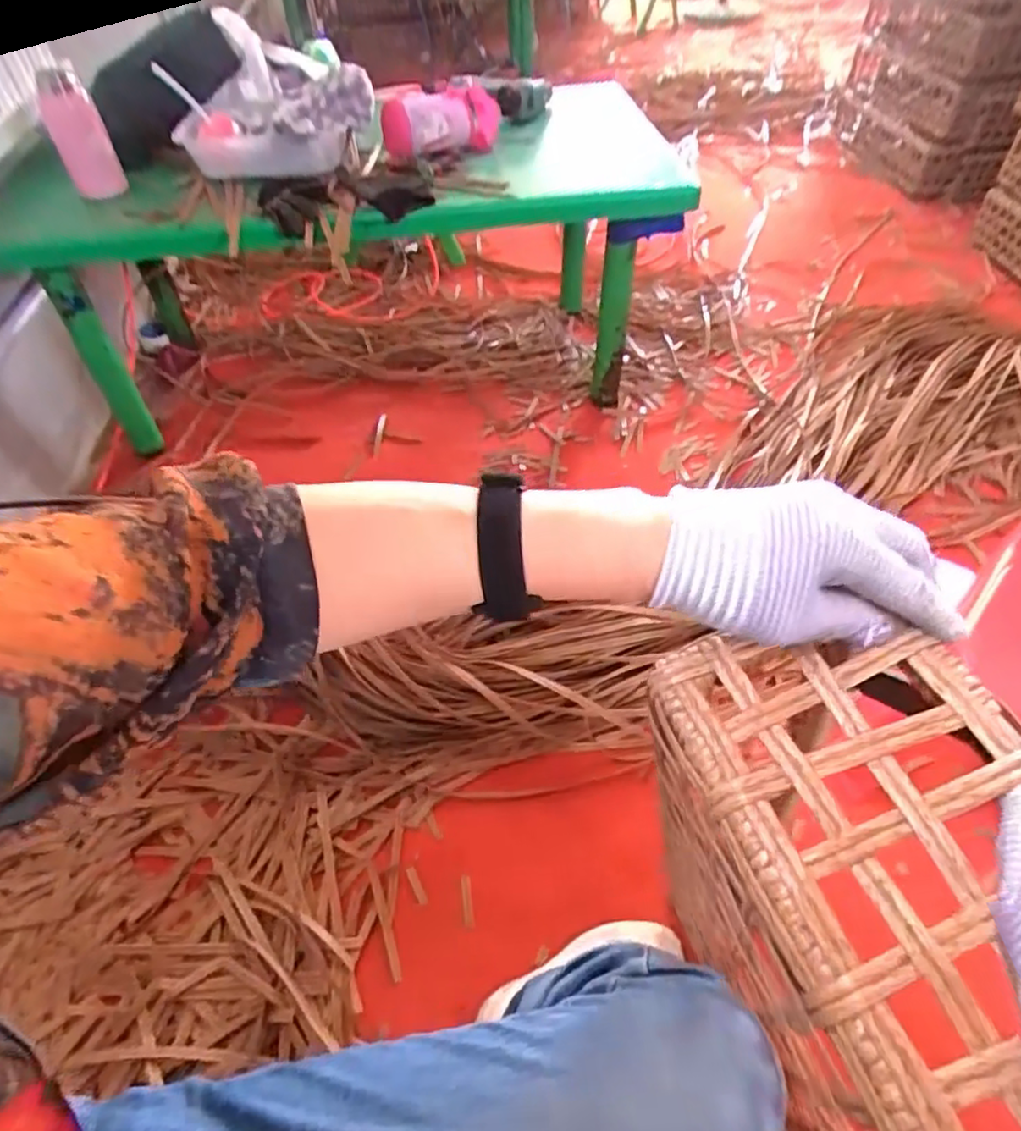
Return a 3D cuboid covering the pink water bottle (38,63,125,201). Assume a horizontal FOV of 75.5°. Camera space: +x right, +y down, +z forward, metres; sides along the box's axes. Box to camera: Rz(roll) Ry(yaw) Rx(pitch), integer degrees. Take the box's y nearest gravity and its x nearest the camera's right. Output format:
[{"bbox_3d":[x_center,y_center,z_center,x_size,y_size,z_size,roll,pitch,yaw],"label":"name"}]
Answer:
[{"bbox_3d":[-0.744,-0.741,1.136,0.085,0.191,0.092,-28,53,-19],"label":"pink water bottle"}]

